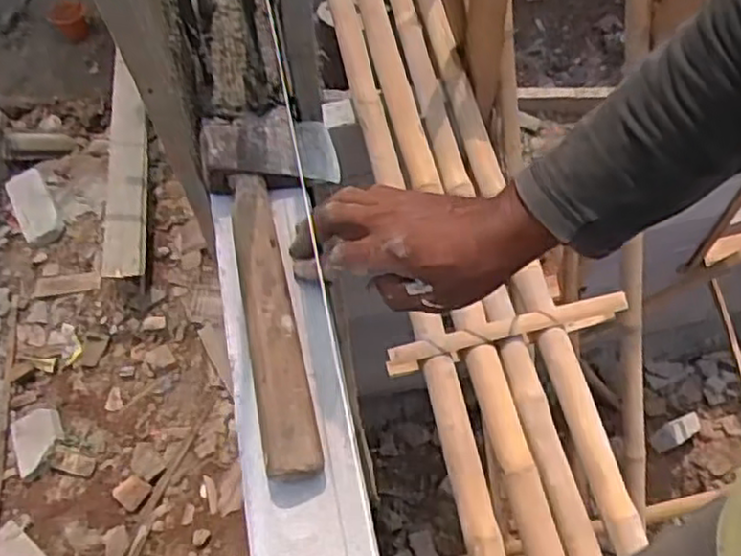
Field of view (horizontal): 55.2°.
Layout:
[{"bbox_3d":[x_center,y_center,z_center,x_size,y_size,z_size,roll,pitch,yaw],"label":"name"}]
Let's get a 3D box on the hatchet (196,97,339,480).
[{"bbox_3d":[-0.058,-0.015,0.492,0.093,0.033,0.296,-11,61,-3],"label":"hatchet"}]

